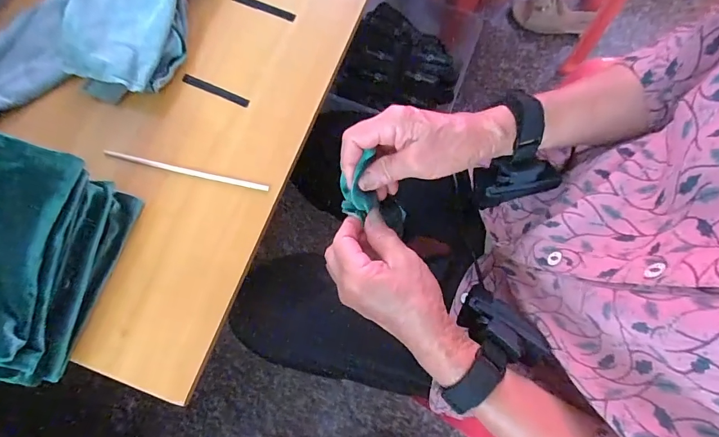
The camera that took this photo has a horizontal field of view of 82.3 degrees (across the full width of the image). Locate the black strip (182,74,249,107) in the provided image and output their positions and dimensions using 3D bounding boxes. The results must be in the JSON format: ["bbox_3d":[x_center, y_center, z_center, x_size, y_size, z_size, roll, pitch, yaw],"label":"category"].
[{"bbox_3d":[-0.150,-0.134,0.431,0.074,0.005,0.010,23,76,4],"label":"black strip"}]

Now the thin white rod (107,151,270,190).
[{"bbox_3d":[-0.172,-0.047,0.408,0.166,0.004,0.007,12,76,1],"label":"thin white rod"}]

